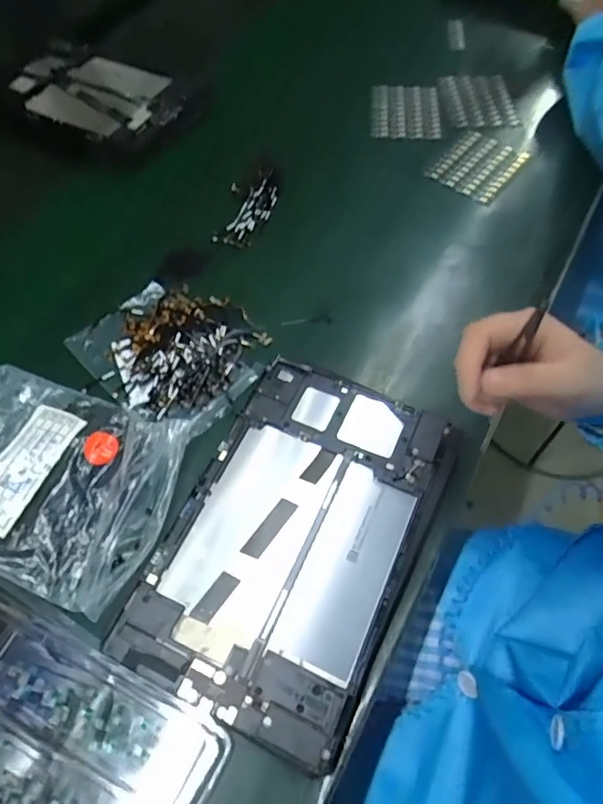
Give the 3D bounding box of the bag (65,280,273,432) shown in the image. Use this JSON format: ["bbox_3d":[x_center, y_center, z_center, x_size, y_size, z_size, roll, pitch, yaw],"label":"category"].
[{"bbox_3d":[-0.107,-0.047,0.466,0.145,0.012,0.128,35,64,20],"label":"bag"}]

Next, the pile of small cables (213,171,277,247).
[{"bbox_3d":[-0.052,-0.201,0.555,0.048,0.017,0.108,11,58,7],"label":"pile of small cables"}]

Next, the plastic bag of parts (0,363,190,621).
[{"bbox_3d":[-0.181,0.050,0.387,0.177,0.031,0.139,20,60,12],"label":"plastic bag of parts"}]

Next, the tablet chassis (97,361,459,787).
[{"bbox_3d":[-0.002,0.083,0.361,0.150,0.008,0.236,23,60,14],"label":"tablet chassis"}]

